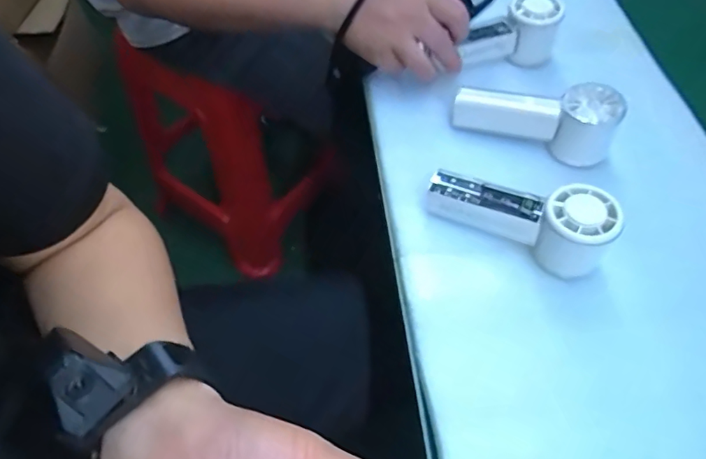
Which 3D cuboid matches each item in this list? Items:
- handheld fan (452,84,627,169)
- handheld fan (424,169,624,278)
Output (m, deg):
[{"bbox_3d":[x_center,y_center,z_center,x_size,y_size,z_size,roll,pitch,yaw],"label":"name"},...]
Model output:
[{"bbox_3d":[0.176,-0.111,0.506,0.146,0.074,0.043,19,57,11],"label":"handheld fan"},{"bbox_3d":[0.140,-0.017,0.435,0.148,0.064,0.051,30,59,17],"label":"handheld fan"}]

